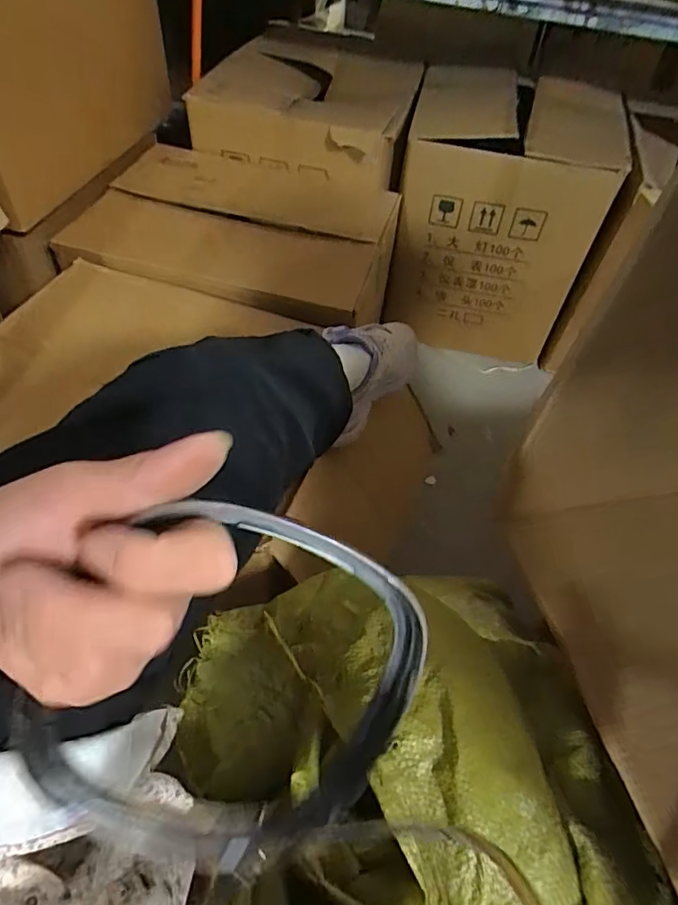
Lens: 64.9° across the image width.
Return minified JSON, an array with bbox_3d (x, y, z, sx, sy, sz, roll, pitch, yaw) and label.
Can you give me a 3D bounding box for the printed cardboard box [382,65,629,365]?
[{"bbox_3d":[0.393,-0.625,1.426,0.460,0.498,0.458,16,53,6],"label":"printed cardboard box"}]

